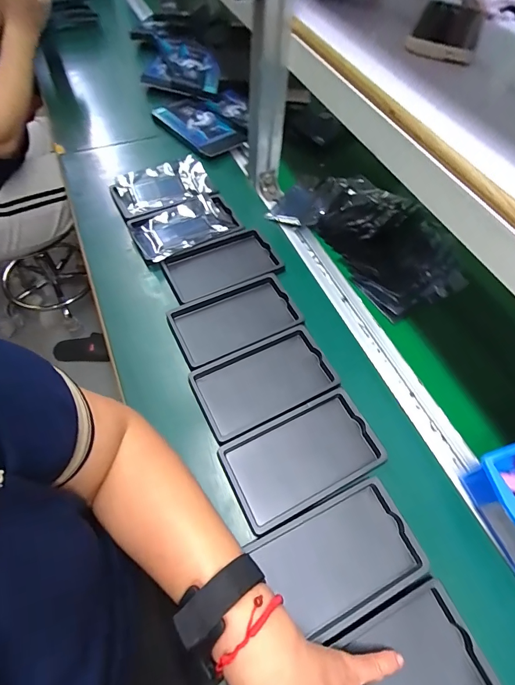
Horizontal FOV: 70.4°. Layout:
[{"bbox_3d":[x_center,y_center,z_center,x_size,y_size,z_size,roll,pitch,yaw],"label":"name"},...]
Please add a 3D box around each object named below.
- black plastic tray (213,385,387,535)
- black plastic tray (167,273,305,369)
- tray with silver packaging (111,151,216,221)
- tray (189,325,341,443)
[{"bbox_3d":[0.048,0.121,0.391,0.158,0.022,0.092,-22,62,-17],"label":"black plastic tray"},{"bbox_3d":[-0.029,-0.029,0.482,0.156,0.027,0.094,-24,63,-12],"label":"black plastic tray"},{"bbox_3d":[-0.157,-0.260,0.602,0.158,0.023,0.094,-23,62,-18],"label":"tray with silver packaging"},{"bbox_3d":[0.009,0.042,0.429,0.157,0.017,0.093,-23,62,-18],"label":"tray"}]

